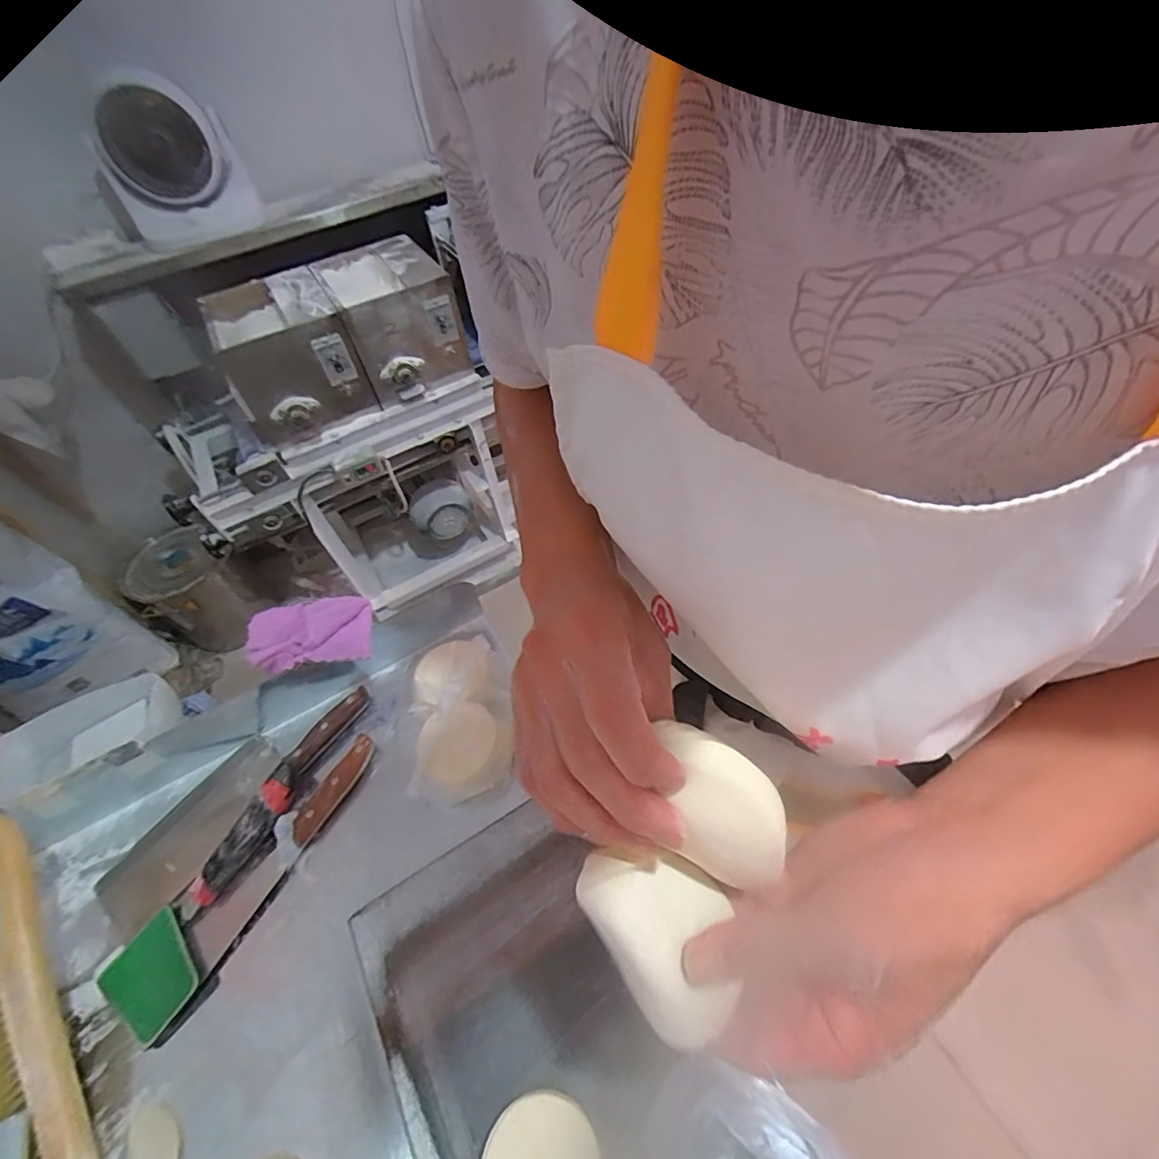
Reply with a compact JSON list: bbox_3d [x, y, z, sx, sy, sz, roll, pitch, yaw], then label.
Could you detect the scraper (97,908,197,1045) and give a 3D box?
[{"bbox_3d":[-0.411,0.378,0.505,0.094,0.010,0.078,24,59,22],"label":"scraper"}]

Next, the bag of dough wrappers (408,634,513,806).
[{"bbox_3d":[-0.135,0.153,0.604,0.105,0.064,0.182,-13,53,-4],"label":"bag of dough wrappers"}]

